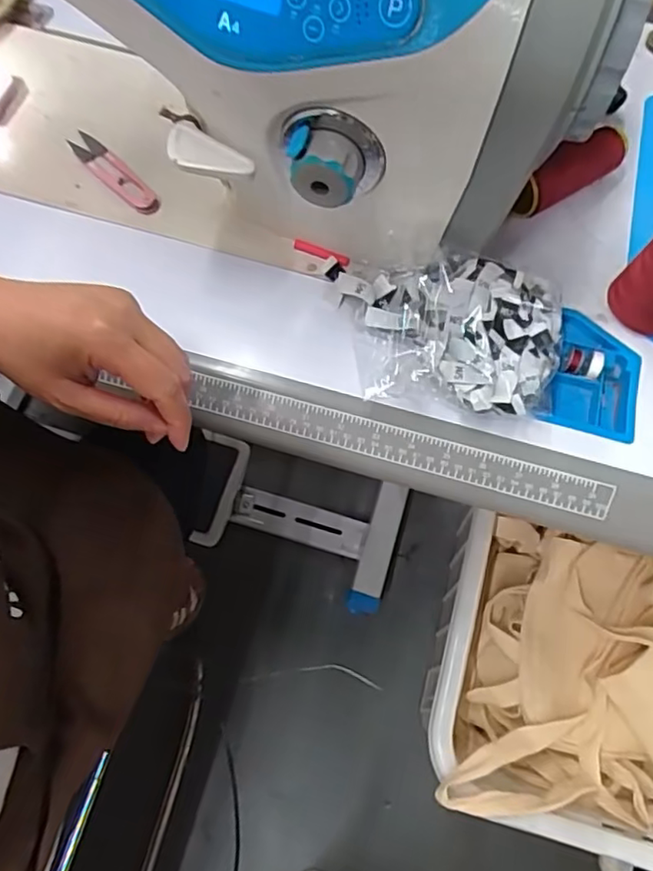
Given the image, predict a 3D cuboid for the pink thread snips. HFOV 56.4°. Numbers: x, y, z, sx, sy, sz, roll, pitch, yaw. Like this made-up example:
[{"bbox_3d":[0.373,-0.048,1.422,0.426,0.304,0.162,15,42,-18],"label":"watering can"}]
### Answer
[{"bbox_3d":[-0.173,-0.213,0.496,0.096,0.009,0.022,42,73,13],"label":"pink thread snips"}]

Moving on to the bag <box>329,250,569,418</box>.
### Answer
[{"bbox_3d":[0.085,-0.069,0.432,0.155,0.045,0.111,8,69,1],"label":"bag"}]

